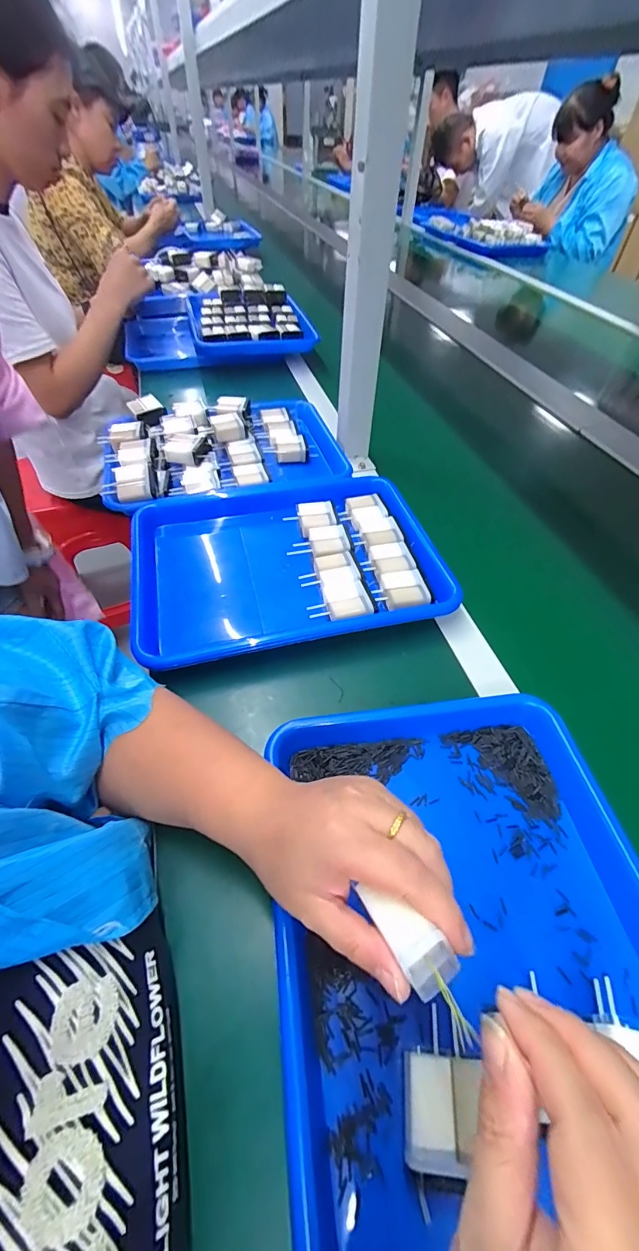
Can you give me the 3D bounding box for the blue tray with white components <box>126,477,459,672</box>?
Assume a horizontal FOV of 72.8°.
[{"bbox_3d":[-0.043,-0.076,0.504,0.339,0.038,0.257,-11,52,-11],"label":"blue tray with white components"}]

